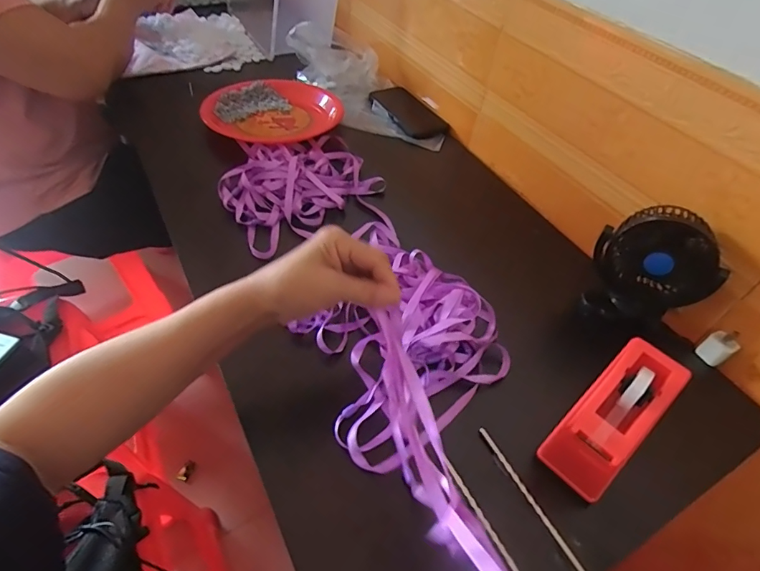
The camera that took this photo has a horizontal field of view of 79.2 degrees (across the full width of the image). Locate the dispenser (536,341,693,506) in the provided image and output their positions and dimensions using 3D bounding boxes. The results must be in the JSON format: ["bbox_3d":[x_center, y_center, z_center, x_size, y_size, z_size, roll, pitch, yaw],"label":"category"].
[{"bbox_3d":[0.218,0.120,0.426,0.158,0.068,0.060,-34,59,-30],"label":"dispenser"}]

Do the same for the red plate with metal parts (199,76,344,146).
[{"bbox_3d":[-0.182,-0.304,0.793,0.216,0.035,0.210,3,48,-3],"label":"red plate with metal parts"}]

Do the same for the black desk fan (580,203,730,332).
[{"bbox_3d":[0.301,-0.013,0.517,0.118,0.126,0.078,38,55,25],"label":"black desk fan"}]

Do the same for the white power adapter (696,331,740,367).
[{"bbox_3d":[0.386,0.070,0.523,0.024,0.038,0.029,-22,54,-23],"label":"white power adapter"}]

